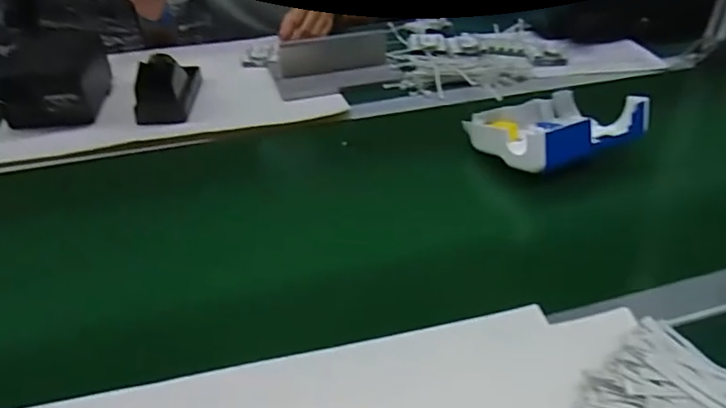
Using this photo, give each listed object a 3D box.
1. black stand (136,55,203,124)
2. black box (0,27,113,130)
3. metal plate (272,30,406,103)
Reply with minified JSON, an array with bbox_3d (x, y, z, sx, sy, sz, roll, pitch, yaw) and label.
[{"bbox_3d":[-0.282,-0.179,0.804,0.065,0.068,0.139,-2,36,-2],"label":"black stand"},{"bbox_3d":[-0.434,-0.172,0.797,0.115,0.073,0.140,-5,37,-7],"label":"black box"},{"bbox_3d":[-0.048,-0.234,0.908,0.194,0.051,0.135,-11,38,-15],"label":"metal plate"}]

